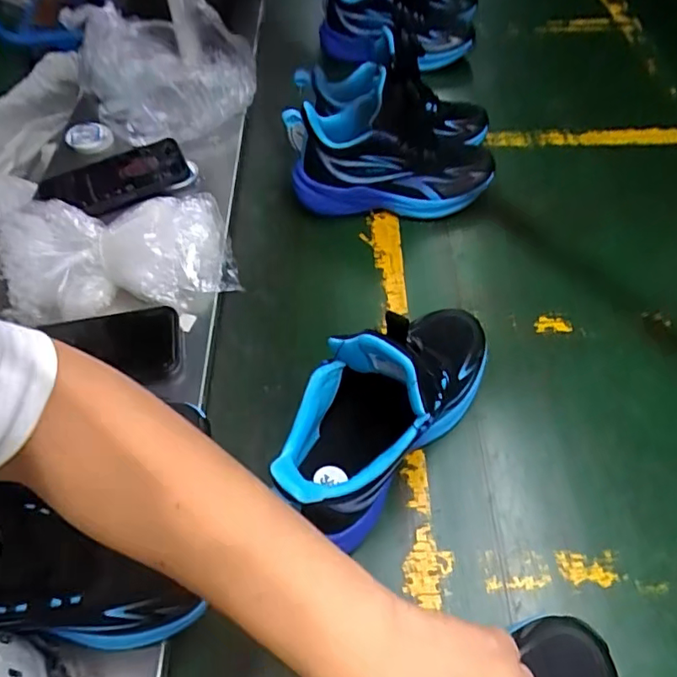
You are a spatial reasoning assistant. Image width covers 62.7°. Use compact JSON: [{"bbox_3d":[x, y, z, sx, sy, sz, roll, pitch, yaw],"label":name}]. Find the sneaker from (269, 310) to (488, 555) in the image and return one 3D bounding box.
[{"bbox_3d":[0.040,0.038,0.424,0.084,0.155,0.214,30,61,23],"label":"sneaker"}]

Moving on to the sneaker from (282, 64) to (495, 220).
[{"bbox_3d":[0.057,-0.220,0.624,0.223,0.143,0.113,0,54,4],"label":"sneaker"}]

